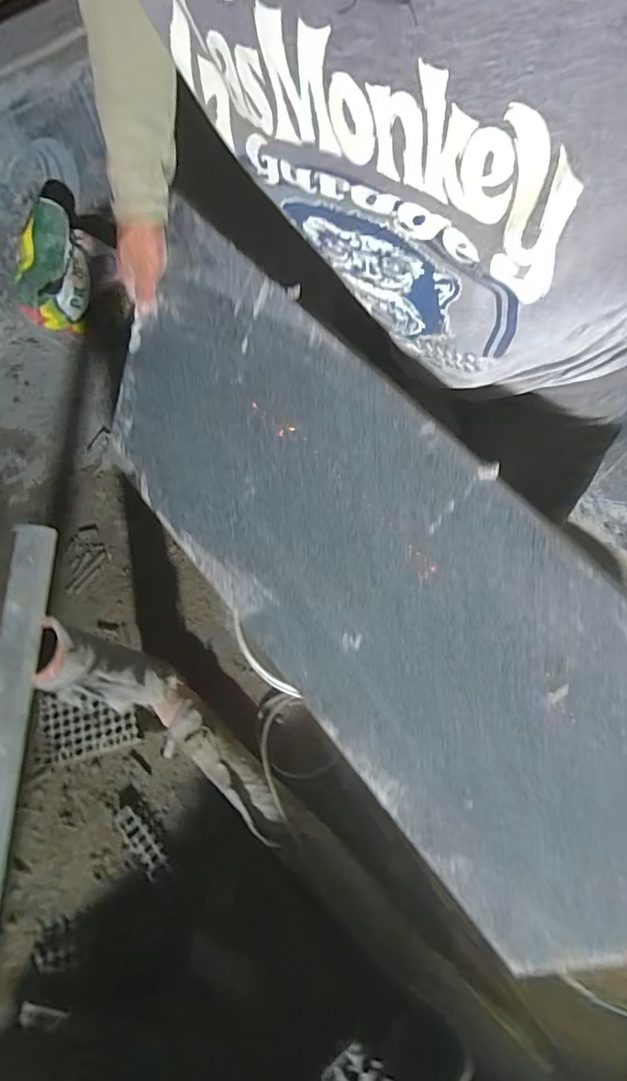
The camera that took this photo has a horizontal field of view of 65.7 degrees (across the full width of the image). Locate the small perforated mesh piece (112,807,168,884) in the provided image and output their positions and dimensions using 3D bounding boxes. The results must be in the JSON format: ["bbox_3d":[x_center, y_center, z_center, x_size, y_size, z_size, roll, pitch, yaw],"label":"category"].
[{"bbox_3d":[-0.367,0.628,1.023,0.149,0.010,0.048,39,61,23],"label":"small perforated mesh piece"}]

